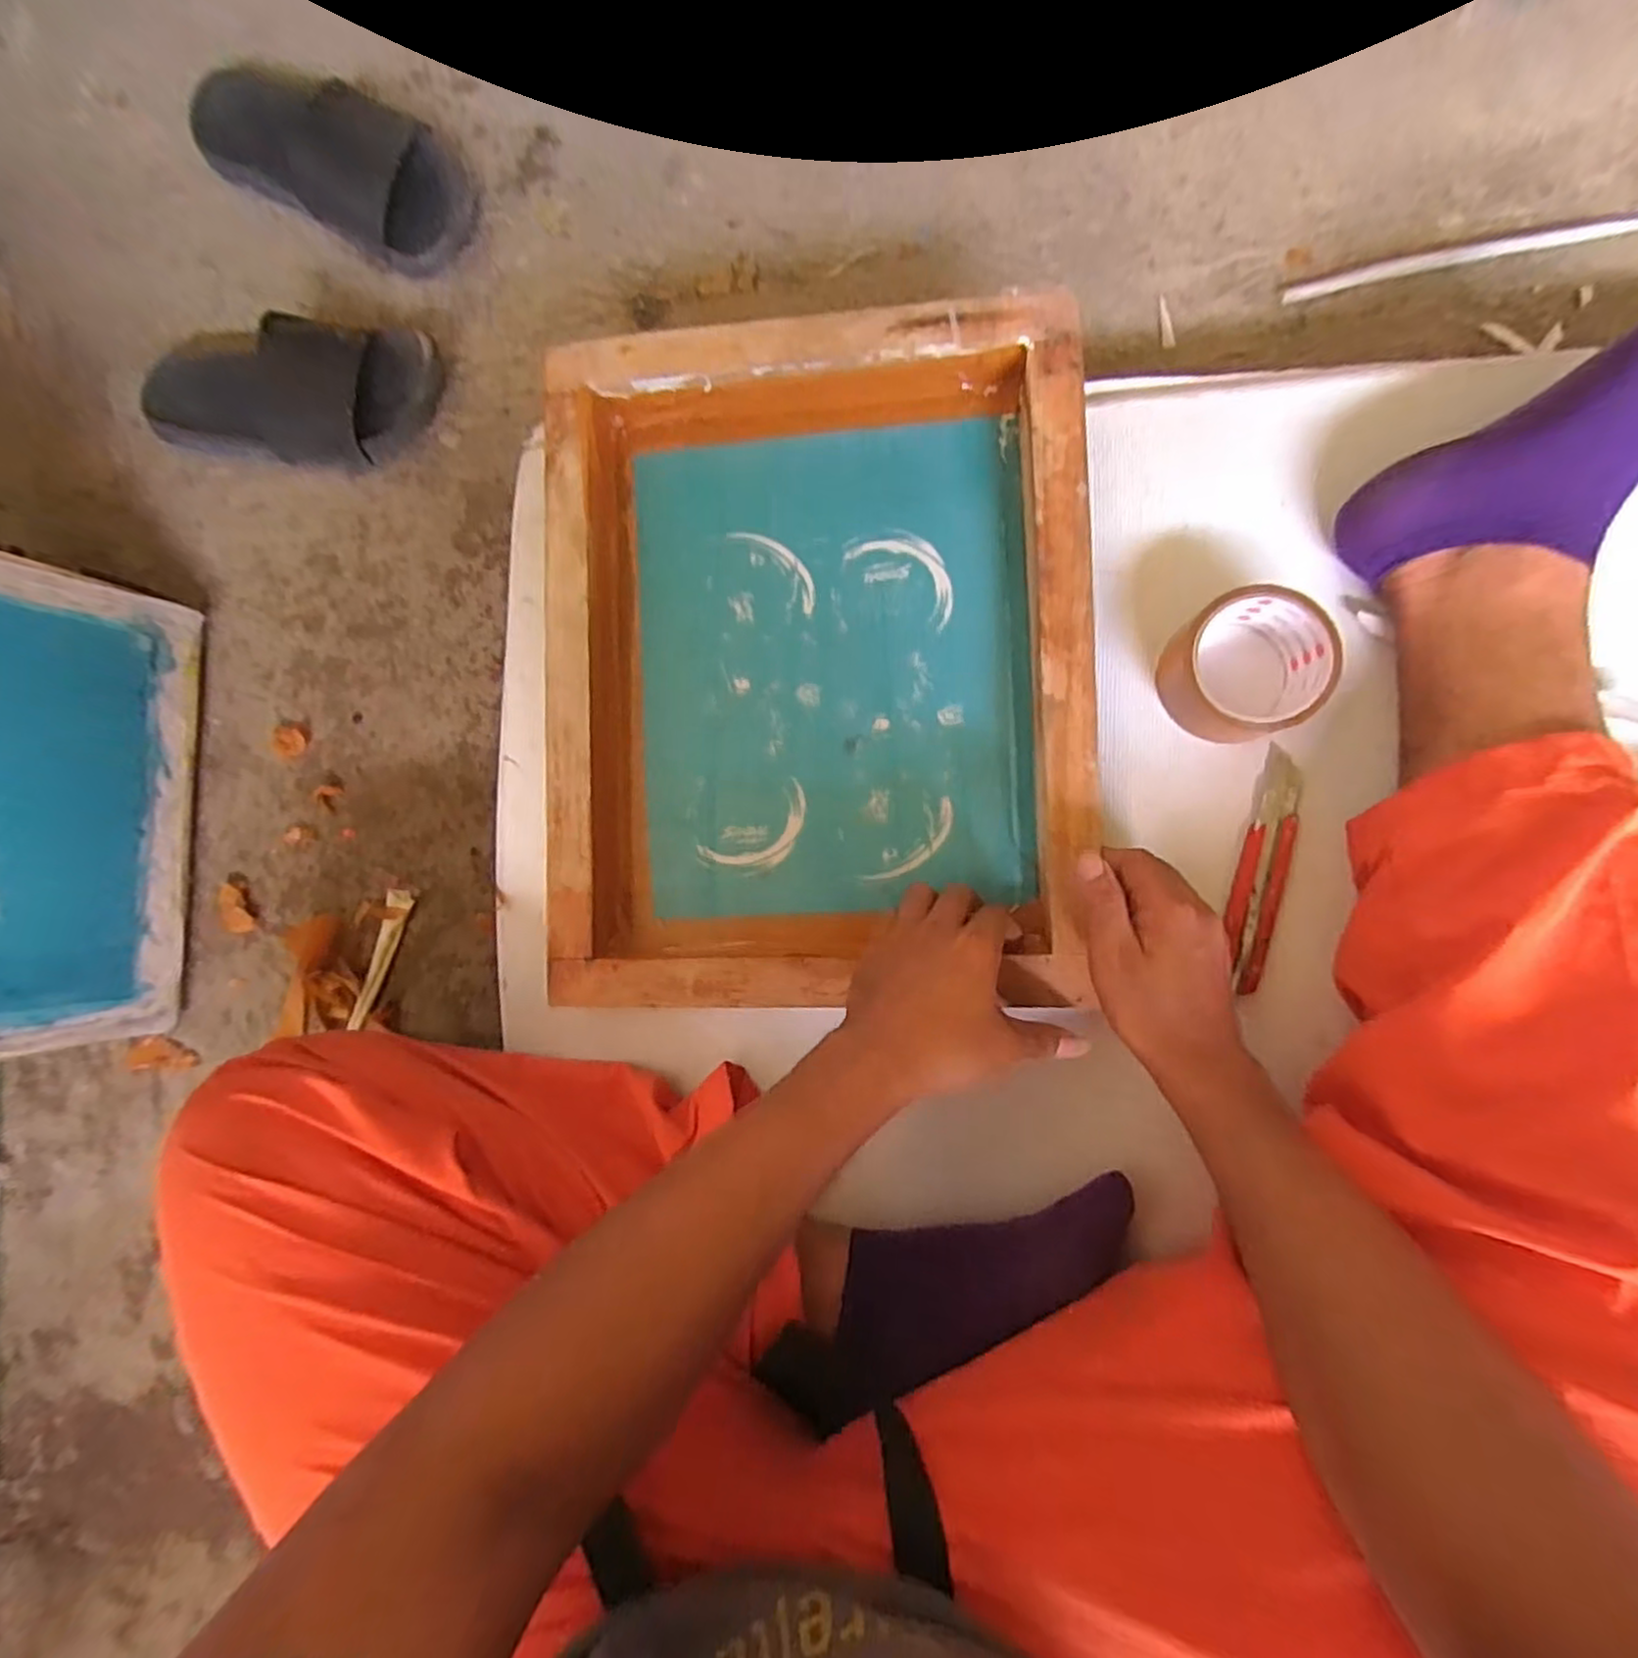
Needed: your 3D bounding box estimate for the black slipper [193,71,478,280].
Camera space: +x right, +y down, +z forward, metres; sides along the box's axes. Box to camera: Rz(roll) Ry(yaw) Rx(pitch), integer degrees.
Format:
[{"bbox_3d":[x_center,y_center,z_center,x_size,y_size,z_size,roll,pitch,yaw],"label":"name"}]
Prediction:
[{"bbox_3d":[-0.414,-0.577,0.616,0.241,0.056,0.112,29,93,5],"label":"black slipper"}]

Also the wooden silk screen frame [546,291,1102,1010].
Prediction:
[{"bbox_3d":[-0.004,-0.112,0.493,0.358,0.053,0.449,-1,90,6],"label":"wooden silk screen frame"}]

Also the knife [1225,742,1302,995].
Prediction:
[{"bbox_3d":[0.298,0.027,0.477,0.029,0.016,0.159,14,92,5],"label":"knife"}]

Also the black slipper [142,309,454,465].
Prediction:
[{"bbox_3d":[-0.459,-0.367,0.604,0.263,0.066,0.103,1,91,6],"label":"black slipper"}]

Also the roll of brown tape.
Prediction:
[{"bbox_3d":[0.275,-0.105,0.459,0.090,0.045,0.089,0,90,6],"label":"roll of brown tape"}]

